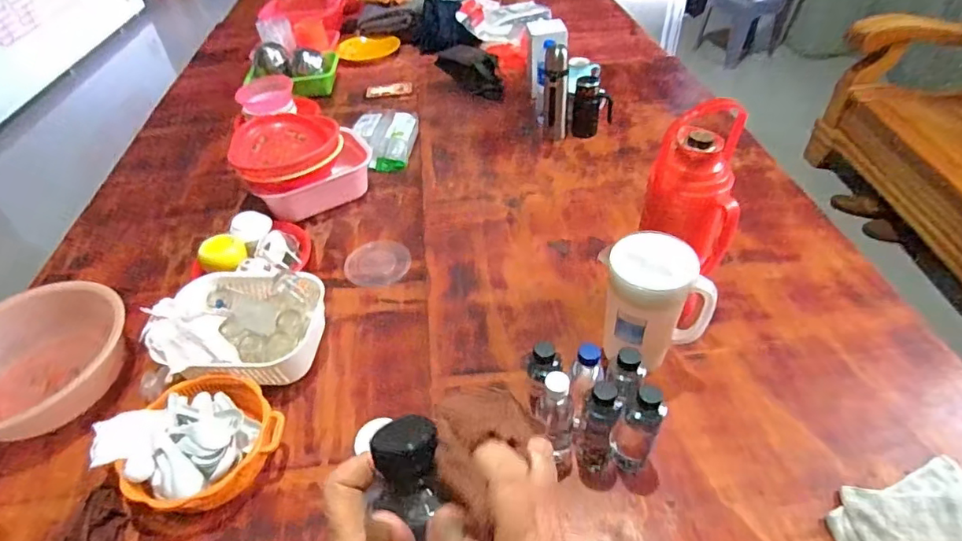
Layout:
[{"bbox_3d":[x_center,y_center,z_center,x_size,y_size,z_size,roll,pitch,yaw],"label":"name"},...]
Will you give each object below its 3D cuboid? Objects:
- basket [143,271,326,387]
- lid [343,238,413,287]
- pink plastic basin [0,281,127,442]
[{"bbox_3d":[-0.437,0.108,0.982,0.256,0.127,0.246,7,46,12],"label":"basket"},{"bbox_3d":[-0.232,-0.019,1.186,0.145,0.009,0.148,-3,45,3],"label":"lid"},{"bbox_3d":[-0.818,0.179,0.970,0.325,0.107,0.325,-3,45,3],"label":"pink plastic basin"}]

